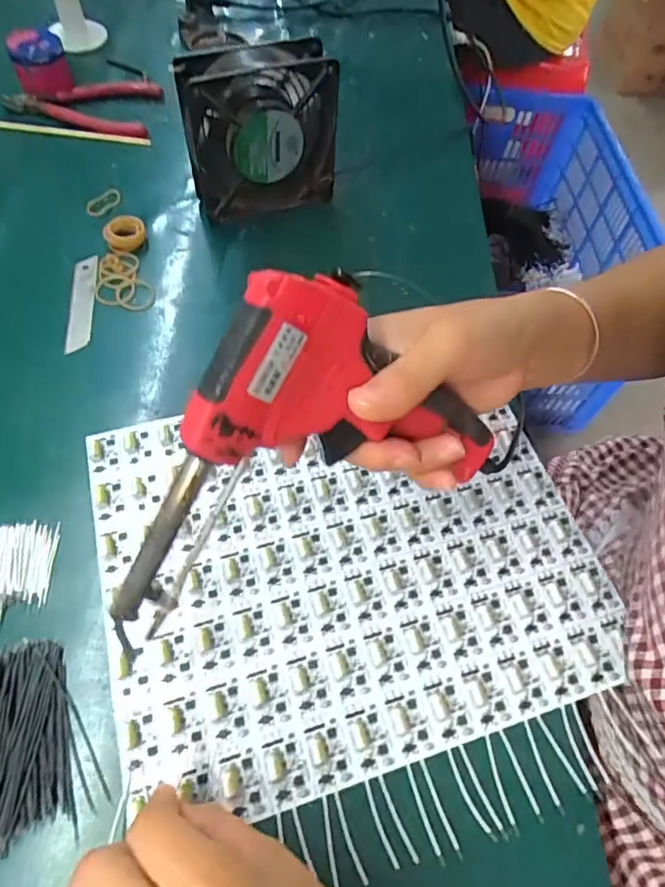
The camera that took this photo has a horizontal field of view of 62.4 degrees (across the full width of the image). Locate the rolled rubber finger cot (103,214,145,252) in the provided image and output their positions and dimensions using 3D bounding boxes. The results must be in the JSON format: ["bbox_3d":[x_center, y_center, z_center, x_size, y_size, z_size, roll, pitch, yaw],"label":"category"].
[{"bbox_3d":[-0.177,-0.178,0.467,0.033,0.016,0.029,-16,61,-13],"label":"rolled rubber finger cot"}]

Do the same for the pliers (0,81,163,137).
[{"bbox_3d":[-0.266,-0.350,0.562,0.158,0.016,0.093,5,59,0],"label":"pliers"}]

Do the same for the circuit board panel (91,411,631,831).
[{"bbox_3d":[0.010,0.065,0.338,0.286,0.005,0.232,-14,61,-10],"label":"circuit board panel"}]

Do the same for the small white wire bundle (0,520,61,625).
[{"bbox_3d":[-0.194,0.074,0.321,0.056,0.006,0.059,-3,59,-5],"label":"small white wire bundle"}]

